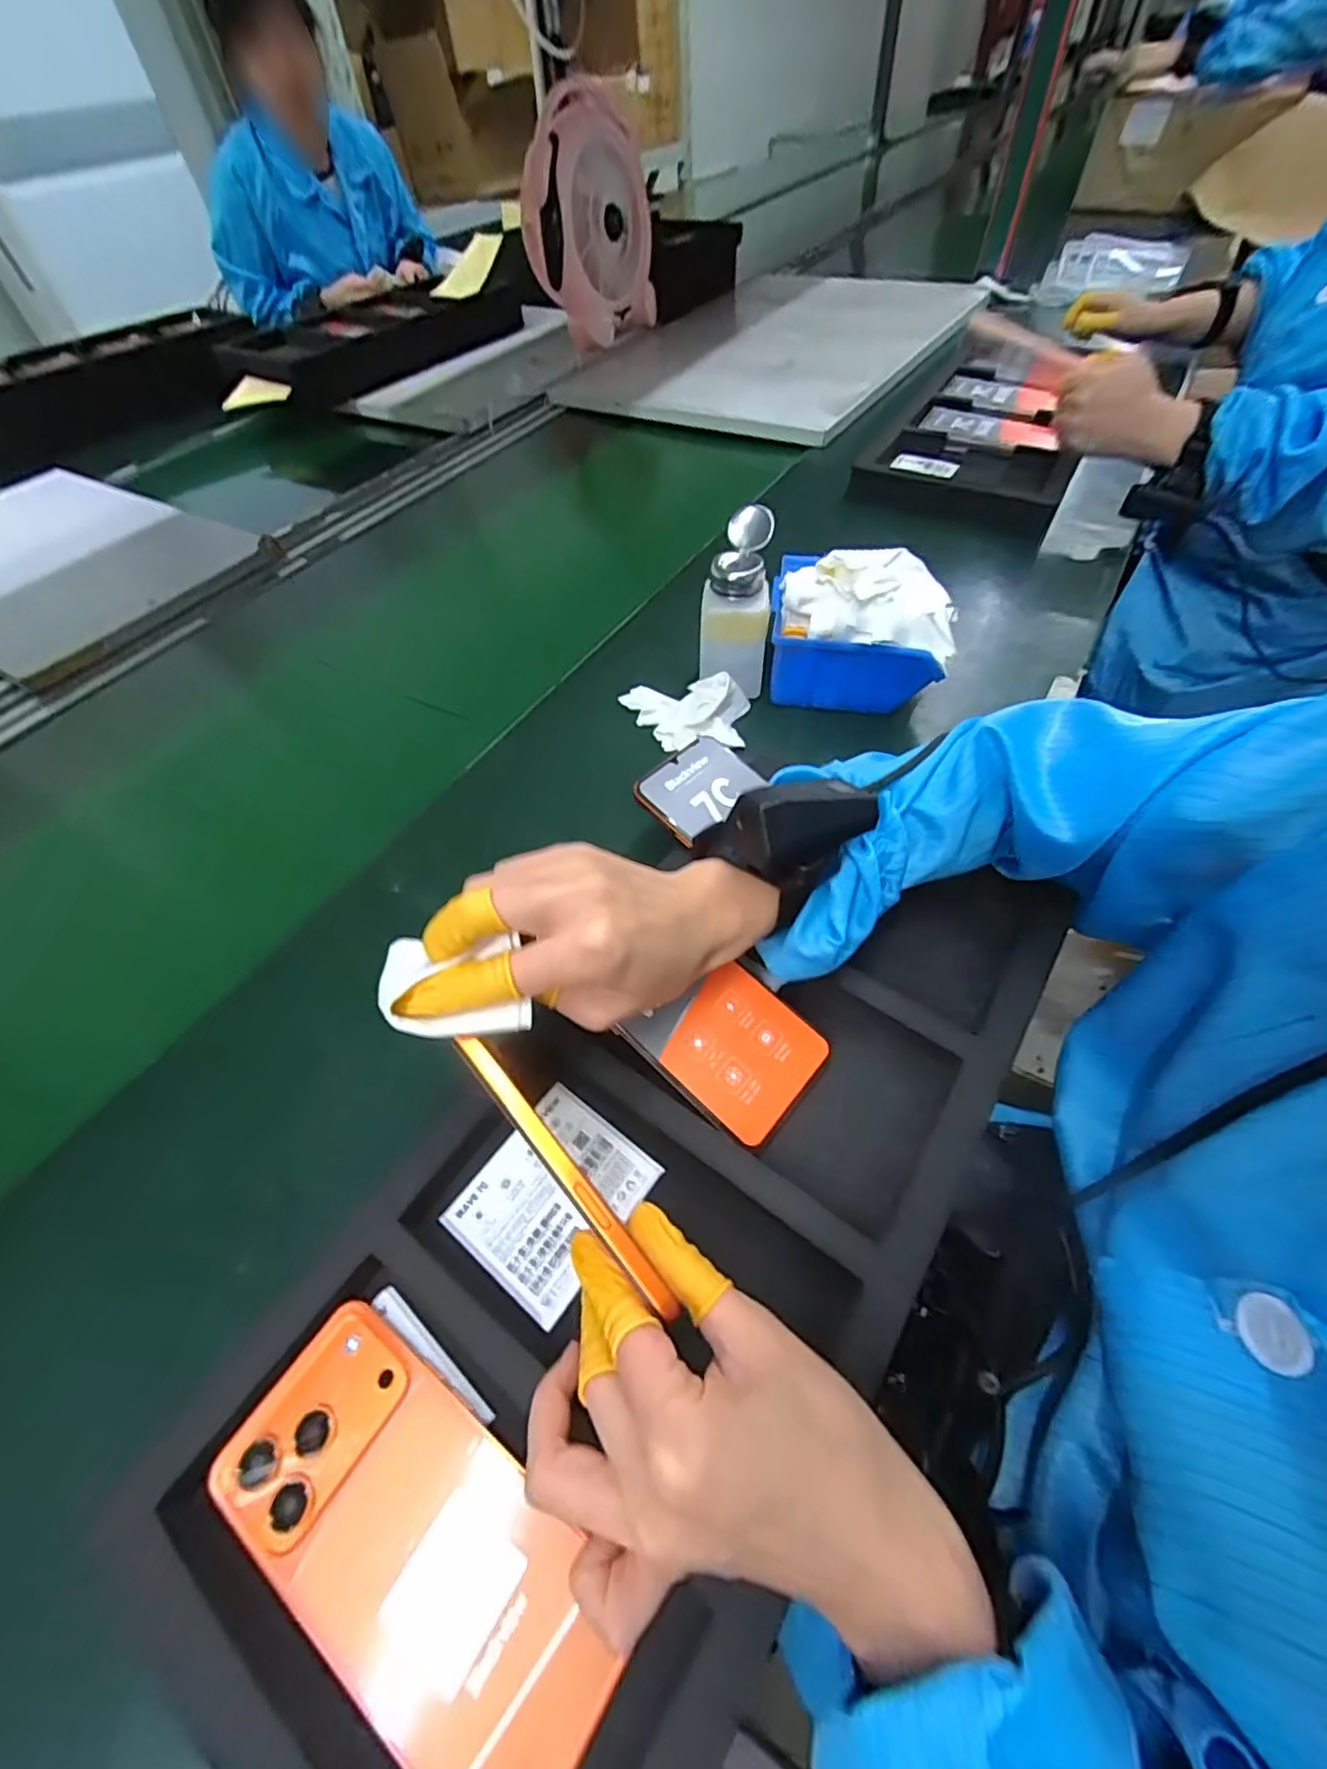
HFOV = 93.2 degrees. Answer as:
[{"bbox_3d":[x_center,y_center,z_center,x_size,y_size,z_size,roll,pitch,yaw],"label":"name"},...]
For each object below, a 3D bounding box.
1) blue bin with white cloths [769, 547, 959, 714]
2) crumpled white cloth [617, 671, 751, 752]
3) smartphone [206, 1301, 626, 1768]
[{"bbox_3d":[0.160,-0.219,0.511,0.138,0.097,0.120,7,55,10],"label":"blue bin with white cloths"},{"bbox_3d":[0.018,-0.142,0.508,0.100,0.026,0.067,-1,54,4],"label":"crumpled white cloth"},{"bbox_3d":[-0.092,0.246,0.237,0.162,0.014,0.075,28,61,23],"label":"smartphone"}]

